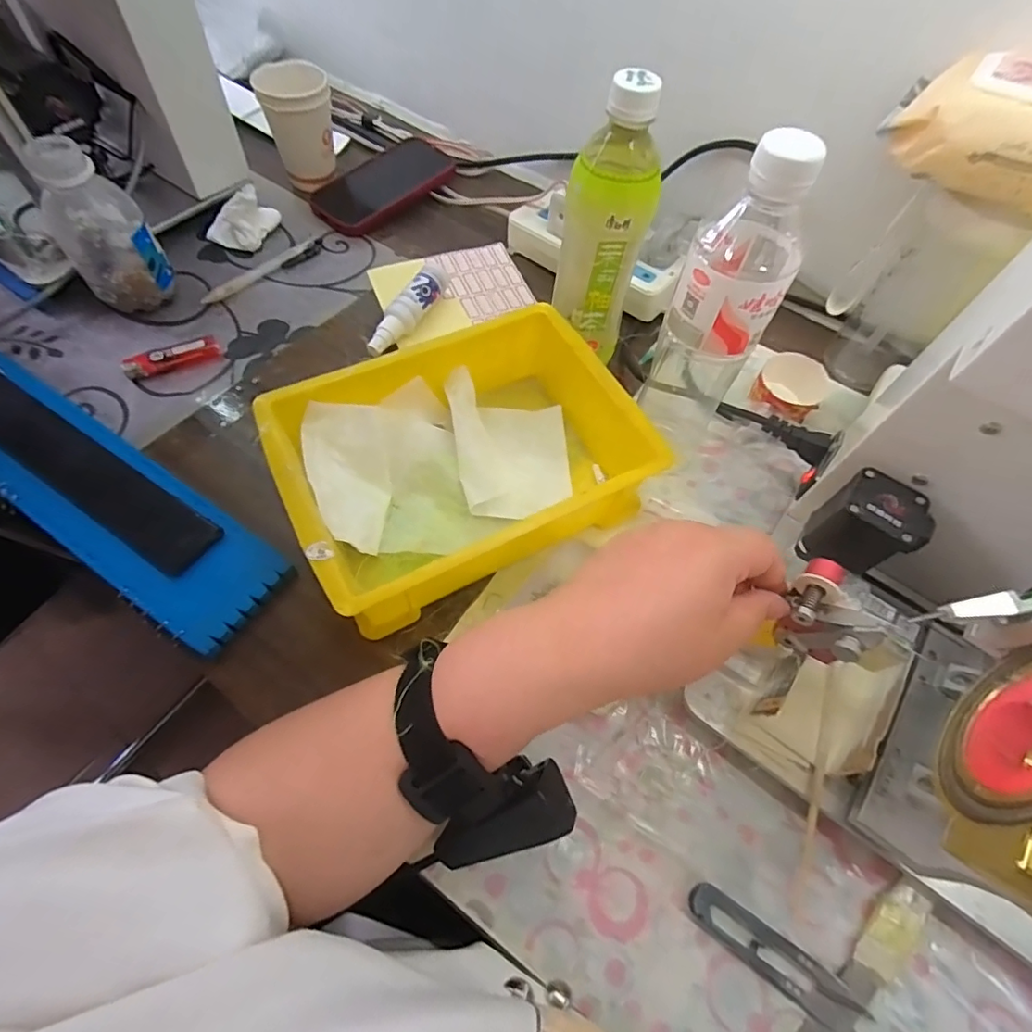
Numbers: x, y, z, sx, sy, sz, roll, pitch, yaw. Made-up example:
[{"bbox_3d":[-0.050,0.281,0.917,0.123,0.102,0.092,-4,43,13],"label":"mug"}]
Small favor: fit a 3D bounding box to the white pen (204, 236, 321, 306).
[{"bbox_3d":[-0.248,-0.246,0.522,0.020,0.011,0.134,41,67,16],"label":"white pen"}]

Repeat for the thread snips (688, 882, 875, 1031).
[{"bbox_3d":[0.142,0.241,0.288,0.101,0.009,0.023,33,65,13],"label":"thread snips"}]

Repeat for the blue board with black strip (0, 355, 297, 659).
[{"bbox_3d":[-0.314,-0.023,0.386,0.332,0.024,0.083,32,65,12],"label":"blue board with black strip"}]

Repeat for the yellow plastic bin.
[{"bbox_3d":[-0.040,-0.041,0.390,0.237,0.074,0.169,-25,67,-16],"label":"yellow plastic bin"}]

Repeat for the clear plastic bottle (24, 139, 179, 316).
[{"bbox_3d":[-0.345,-0.236,0.444,0.069,0.124,0.056,-33,69,-19],"label":"clear plastic bottle"}]

